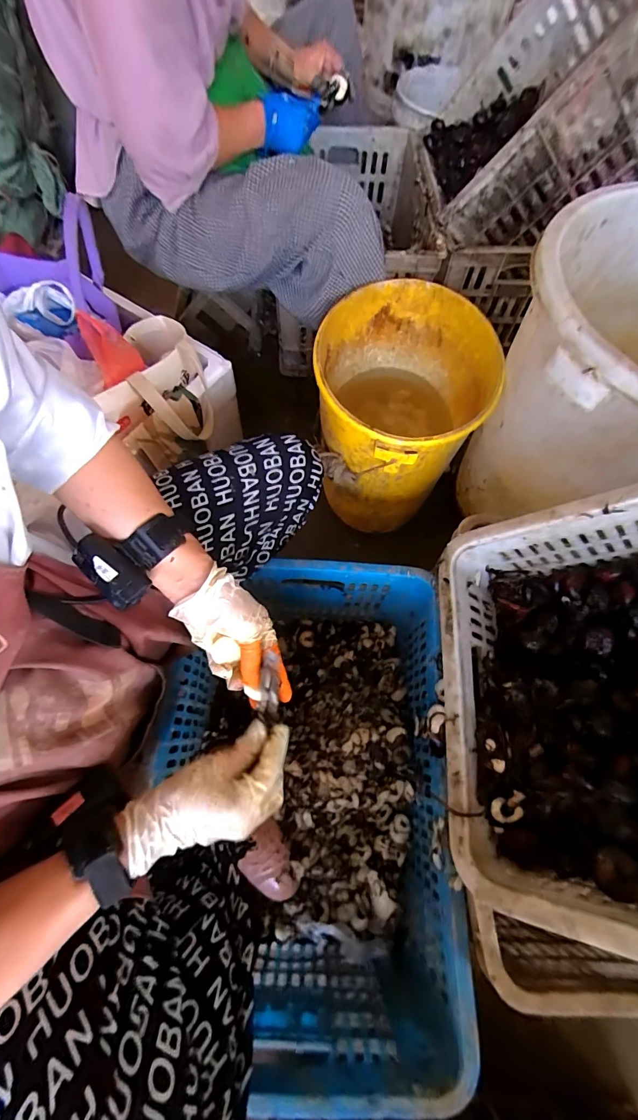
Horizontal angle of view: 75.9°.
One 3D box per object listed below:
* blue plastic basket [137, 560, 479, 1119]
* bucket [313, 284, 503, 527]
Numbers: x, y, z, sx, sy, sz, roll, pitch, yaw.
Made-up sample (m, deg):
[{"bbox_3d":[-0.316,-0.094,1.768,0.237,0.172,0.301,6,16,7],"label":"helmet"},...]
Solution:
[{"bbox_3d":[-0.011,0.289,0.566,0.311,0.256,0.509,3,66,-1],"label":"blue plastic basket"},{"bbox_3d":[0.142,-0.262,0.775,0.293,0.308,0.352,10,66,3],"label":"bucket"}]

